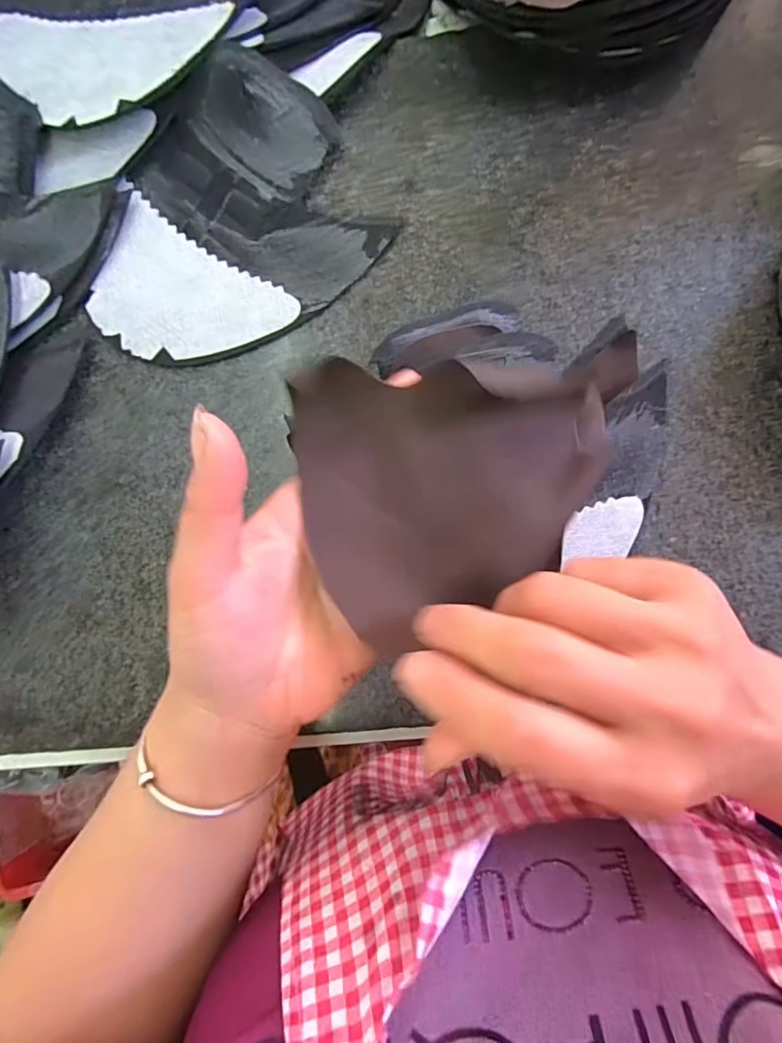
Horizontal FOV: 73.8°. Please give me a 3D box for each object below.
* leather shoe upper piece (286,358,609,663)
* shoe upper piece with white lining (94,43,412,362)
[{"bbox_3d":[0.032,-0.014,0.228,0.134,0.038,0.112,-9,92,2],"label":"leather shoe upper piece"},{"bbox_3d":[-0.092,-0.160,0.295,0.132,0.013,0.169,43,93,-1],"label":"shoe upper piece with white lining"}]

